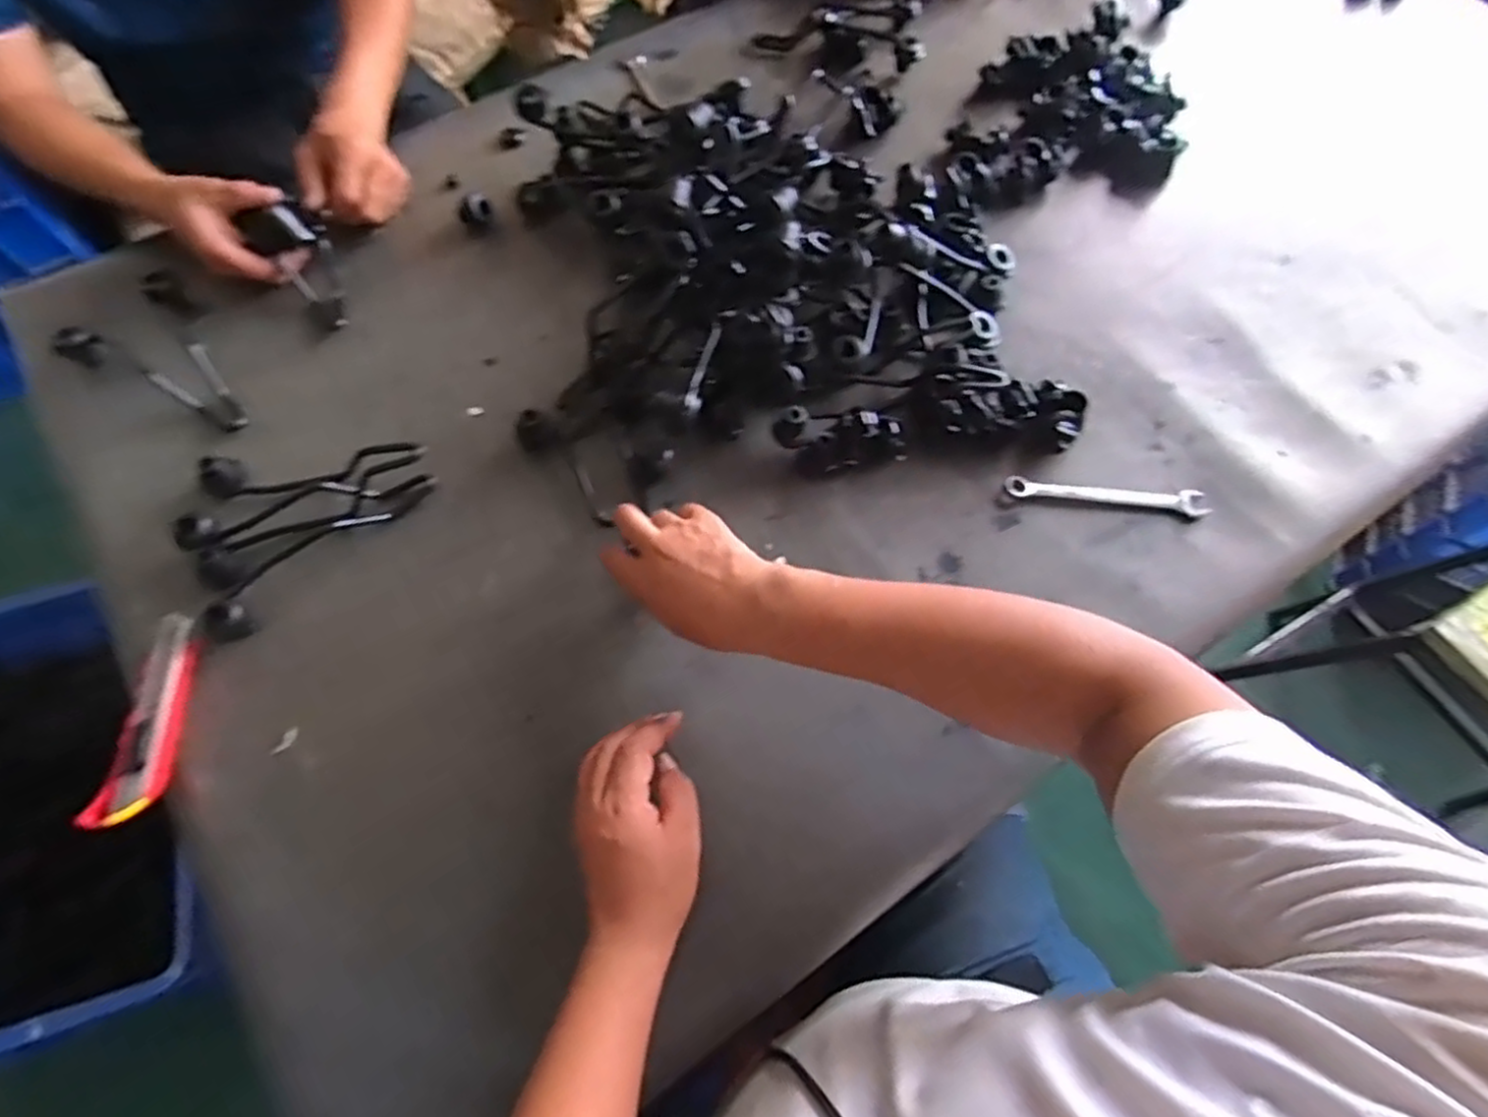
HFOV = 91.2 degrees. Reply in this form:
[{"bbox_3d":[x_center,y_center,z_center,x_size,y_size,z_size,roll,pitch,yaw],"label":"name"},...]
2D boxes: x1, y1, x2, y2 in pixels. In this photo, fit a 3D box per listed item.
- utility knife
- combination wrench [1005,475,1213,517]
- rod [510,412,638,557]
[{"bbox_3d":[-0.429,0.114,0.532,0.048,0.015,0.149,-2,66,-1],"label":"utility knife"},{"bbox_3d":[0.323,-0.057,0.650,0.183,0.010,0.029,4,66,2],"label":"combination wrench"},{"bbox_3d":[-0.150,-0.076,0.626,0.036,0.035,0.123,-34,80,-14],"label":"rod"}]

